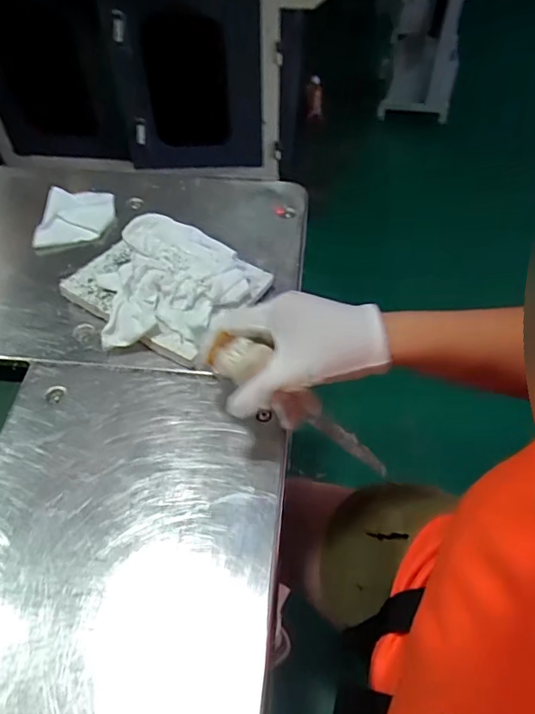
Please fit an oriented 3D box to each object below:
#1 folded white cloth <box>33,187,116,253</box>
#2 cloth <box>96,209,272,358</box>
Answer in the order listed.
[{"bbox_3d":[-0.213,-0.156,0.586,0.080,0.015,0.088,-4,53,-2],"label":"folded white cloth"},{"bbox_3d":[-0.098,-0.064,0.500,0.157,0.040,0.147,24,57,18],"label":"cloth"}]

